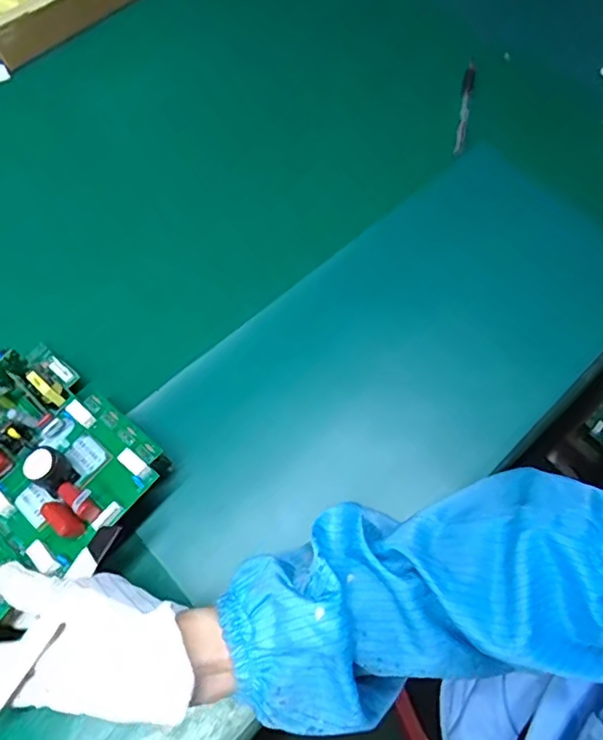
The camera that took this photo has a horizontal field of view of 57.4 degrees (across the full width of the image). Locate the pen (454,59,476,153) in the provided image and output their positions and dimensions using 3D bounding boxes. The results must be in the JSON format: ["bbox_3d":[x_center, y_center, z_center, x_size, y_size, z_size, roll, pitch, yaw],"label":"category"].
[{"bbox_3d":[0.163,-0.267,0.549,0.012,0.013,0.128,13,70,5],"label":"pen"}]

